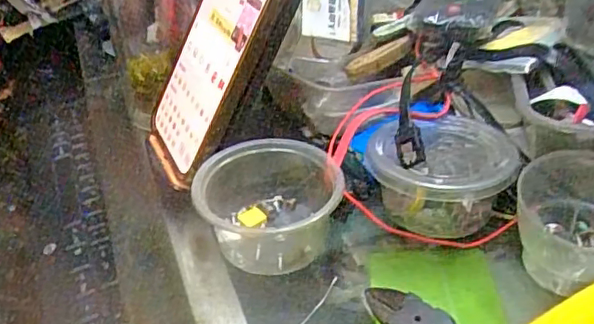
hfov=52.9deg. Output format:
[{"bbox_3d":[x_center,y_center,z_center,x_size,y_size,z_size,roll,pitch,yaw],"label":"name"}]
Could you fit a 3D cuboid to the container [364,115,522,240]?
[{"bbox_3d":[0.079,0.006,0.335,0.076,0.043,0.076,3,36,7],"label":"container"}]

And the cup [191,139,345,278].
[{"bbox_3d":[-0.016,0.023,0.328,0.075,0.042,0.068,-11,37,-11],"label":"cup"}]

